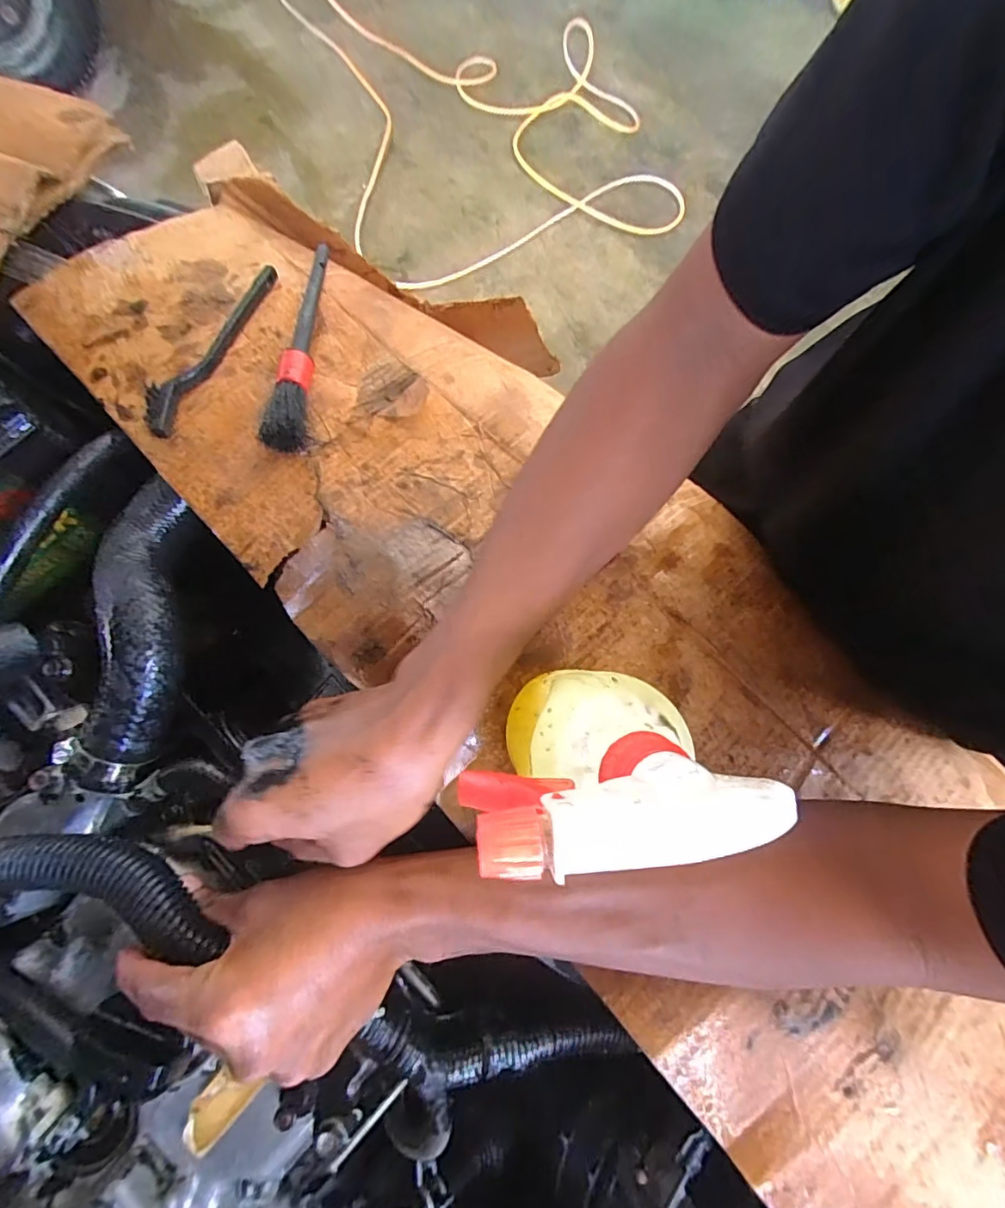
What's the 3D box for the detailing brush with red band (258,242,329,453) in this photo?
[{"bbox_3d":[-0.155,-0.211,0.403,0.026,0.031,0.219,-3,62,0],"label":"detailing brush with red band"}]

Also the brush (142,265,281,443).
[{"bbox_3d":[-0.220,-0.197,0.385,0.026,0.018,0.164,22,77,6],"label":"brush"}]

